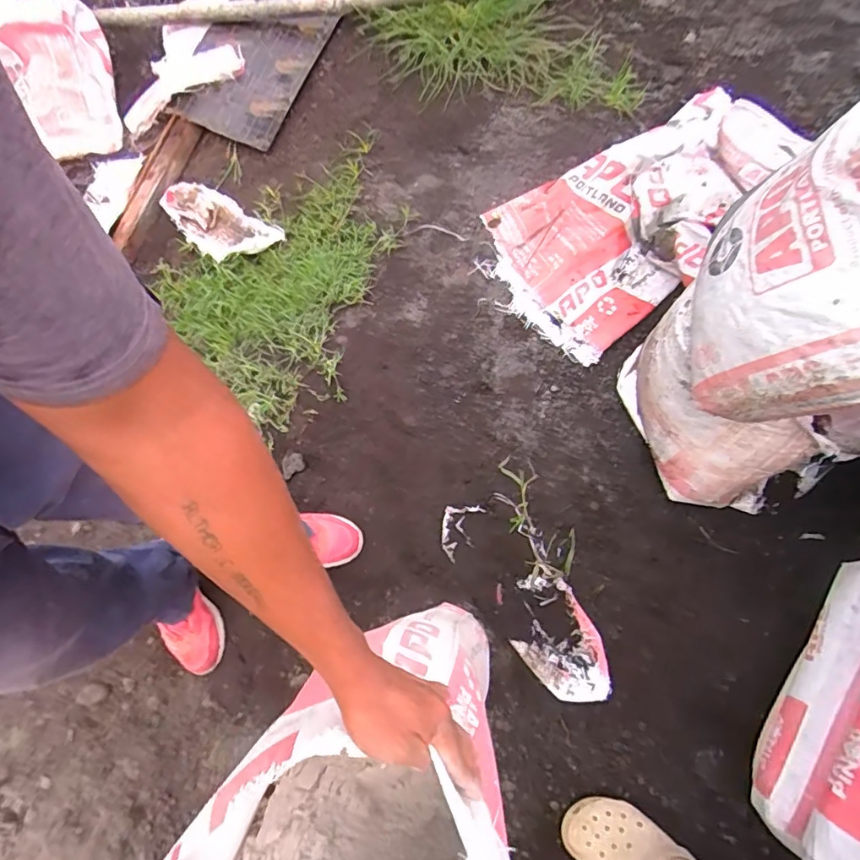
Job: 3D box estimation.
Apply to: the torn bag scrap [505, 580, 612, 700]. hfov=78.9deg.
[{"bbox_3d":[0.238,0.379,0.898,0.138,0.025,0.169,-39,72,-6],"label":"torn bag scrap"}]

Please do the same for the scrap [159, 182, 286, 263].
[{"bbox_3d":[-0.558,-0.537,1.367,0.351,0.040,0.162,32,79,16],"label":"scrap"}]

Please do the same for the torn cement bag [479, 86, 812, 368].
[{"bbox_3d":[0.466,-0.508,1.186,0.718,0.187,0.439,-40,72,-6],"label":"torn cement bag"}]

